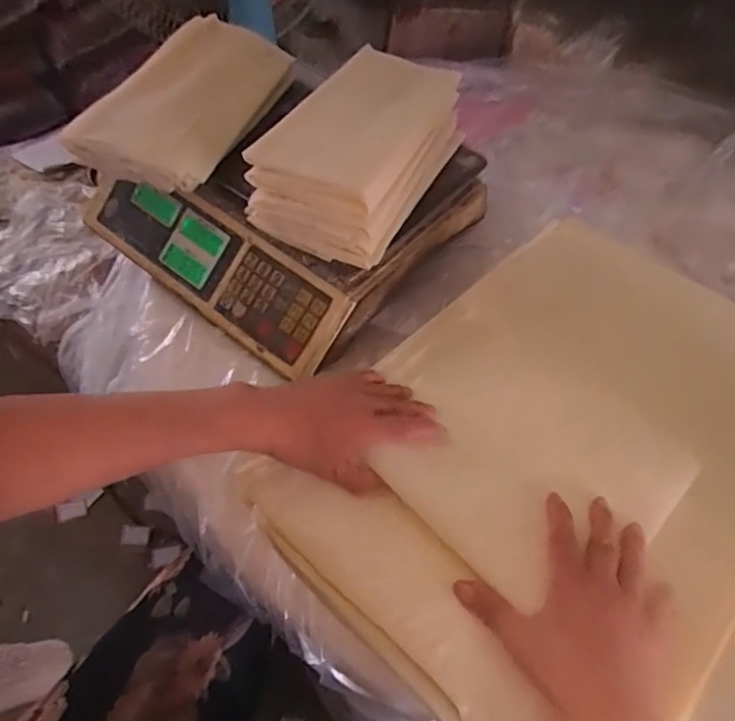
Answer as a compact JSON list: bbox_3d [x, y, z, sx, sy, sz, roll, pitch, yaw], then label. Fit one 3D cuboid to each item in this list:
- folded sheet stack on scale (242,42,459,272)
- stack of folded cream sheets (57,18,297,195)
[{"bbox_3d":[0.000,-0.208,0.545,0.123,0.081,0.250,21,53,12],"label":"folded sheet stack on scale"},{"bbox_3d":[-0.182,-0.270,0.587,0.156,0.044,0.261,12,52,5],"label":"stack of folded cream sheets"}]

